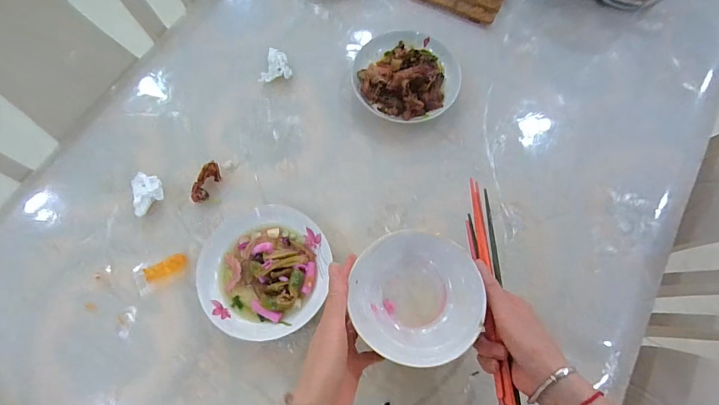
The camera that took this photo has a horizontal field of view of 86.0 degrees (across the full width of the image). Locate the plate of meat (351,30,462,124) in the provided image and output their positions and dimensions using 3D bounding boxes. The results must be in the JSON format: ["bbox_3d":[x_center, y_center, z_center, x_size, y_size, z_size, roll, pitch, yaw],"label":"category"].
[{"bbox_3d":[0.073,-0.199,0.602,0.161,0.049,0.152,0,71,0],"label":"plate of meat"}]

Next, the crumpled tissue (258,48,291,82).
[{"bbox_3d":[-0.131,-0.218,0.618,0.046,0.019,0.059,15,72,5],"label":"crumpled tissue"}]

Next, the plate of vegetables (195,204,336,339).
[{"bbox_3d":[-0.125,0.087,0.508,0.165,0.029,0.167,0,71,0],"label":"plate of vegetables"}]

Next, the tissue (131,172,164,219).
[{"bbox_3d":[-0.298,-0.015,0.542,0.044,0.034,0.058,-17,72,-6],"label":"tissue"}]

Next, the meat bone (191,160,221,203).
[{"bbox_3d":[-0.217,-0.028,0.547,0.023,0.024,0.059,21,72,7],"label":"meat bone"}]

